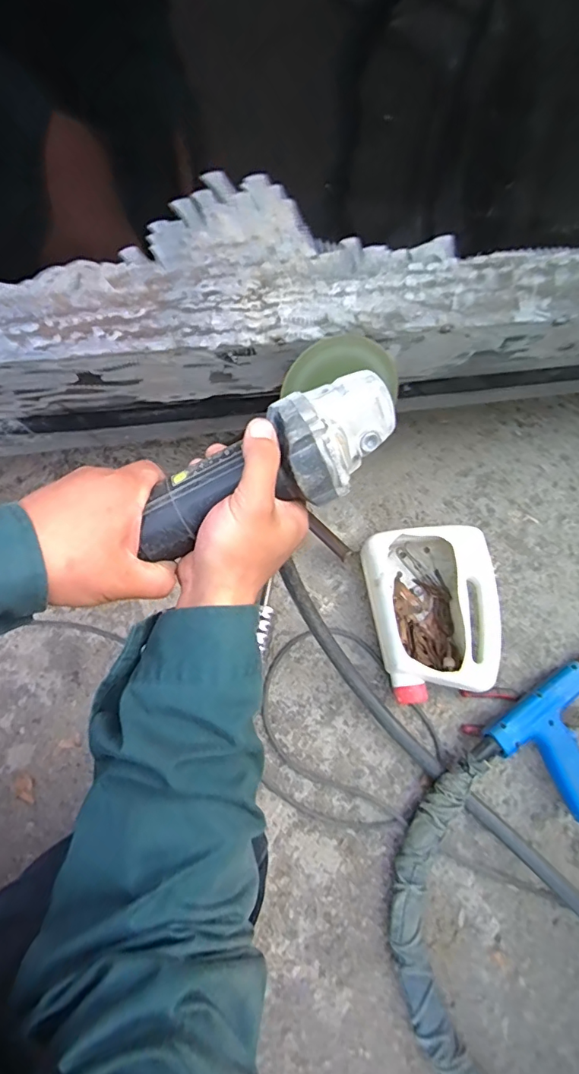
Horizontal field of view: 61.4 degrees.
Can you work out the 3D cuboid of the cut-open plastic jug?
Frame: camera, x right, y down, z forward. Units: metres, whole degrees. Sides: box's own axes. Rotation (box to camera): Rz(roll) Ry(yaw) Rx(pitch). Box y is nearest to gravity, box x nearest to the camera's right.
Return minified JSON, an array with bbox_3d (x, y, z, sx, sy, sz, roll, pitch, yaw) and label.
[{"bbox_3d":[0.204,0.104,0.687,0.172,0.090,0.222,-6,69,-3],"label":"cut-open plastic jug"}]

